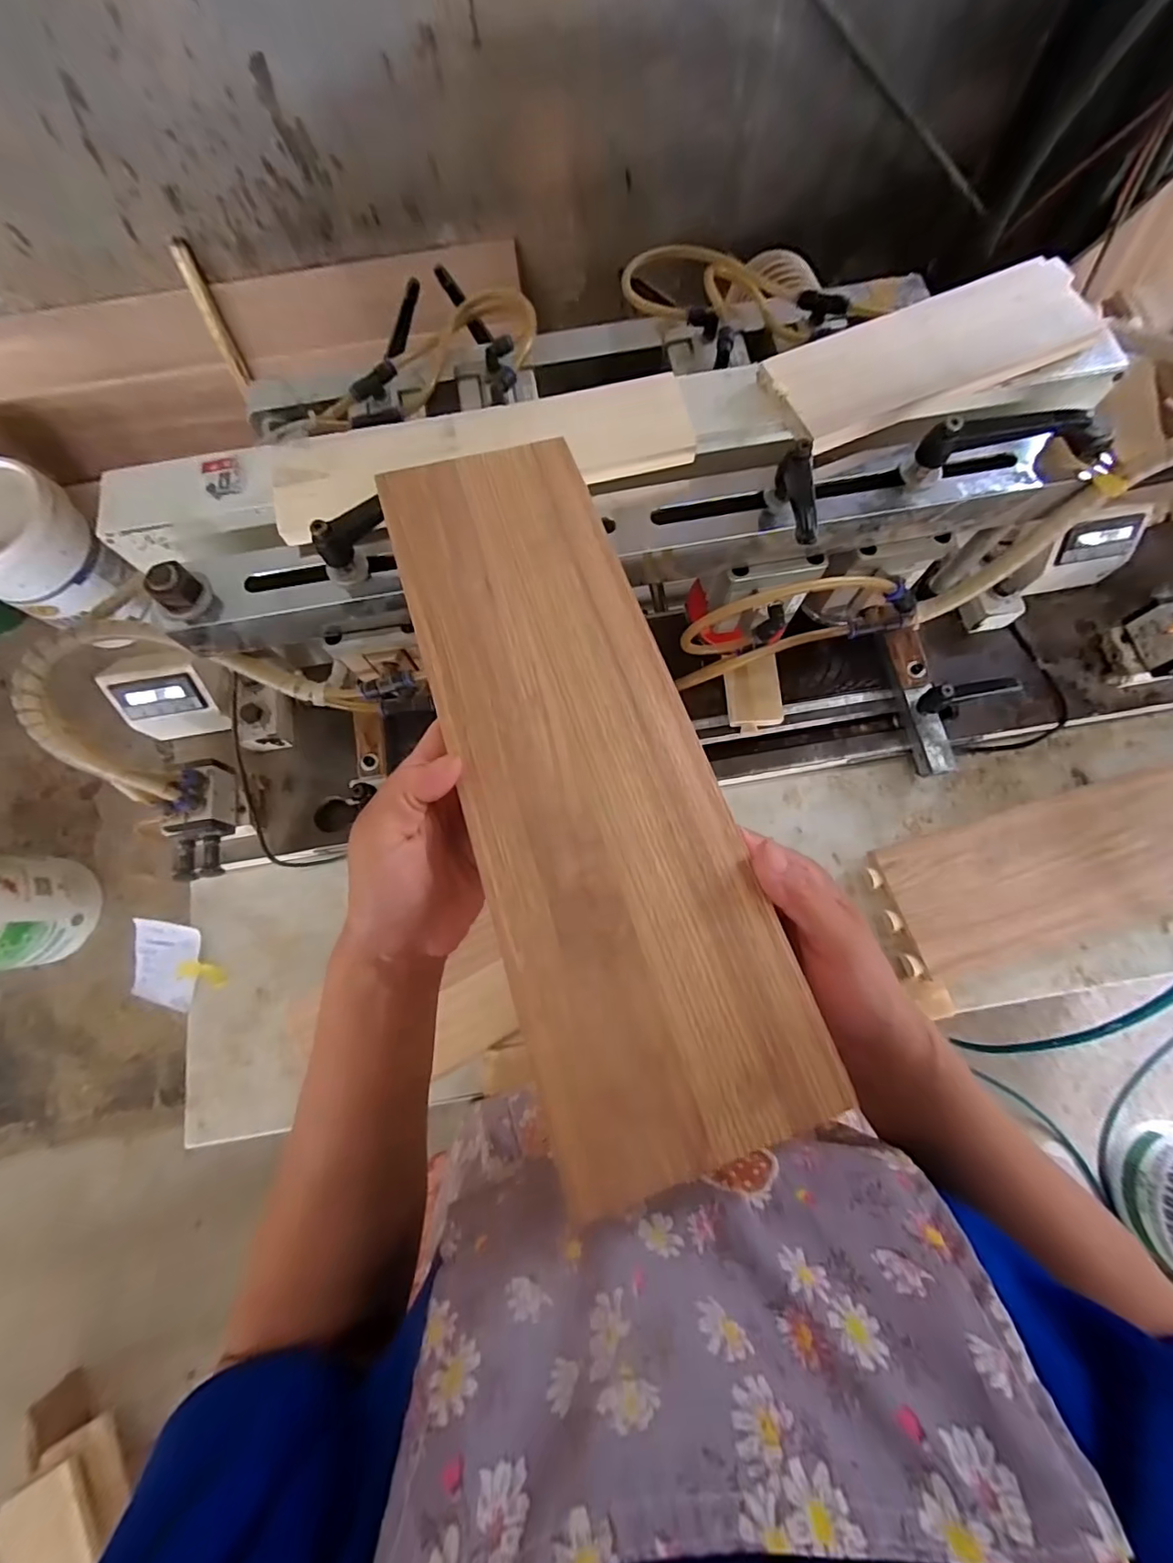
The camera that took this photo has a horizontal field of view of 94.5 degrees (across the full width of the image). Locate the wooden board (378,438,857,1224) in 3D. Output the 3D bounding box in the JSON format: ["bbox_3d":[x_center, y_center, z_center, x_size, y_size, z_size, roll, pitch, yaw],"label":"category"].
[{"bbox_3d":[-0.006,-0.026,0.271,0.120,0.010,0.378,-17,70,-3],"label":"wooden board"}]

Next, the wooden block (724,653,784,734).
[{"bbox_3d":[0.165,-0.085,0.535,0.051,0.006,0.071,-6,83,6],"label":"wooden block"}]

